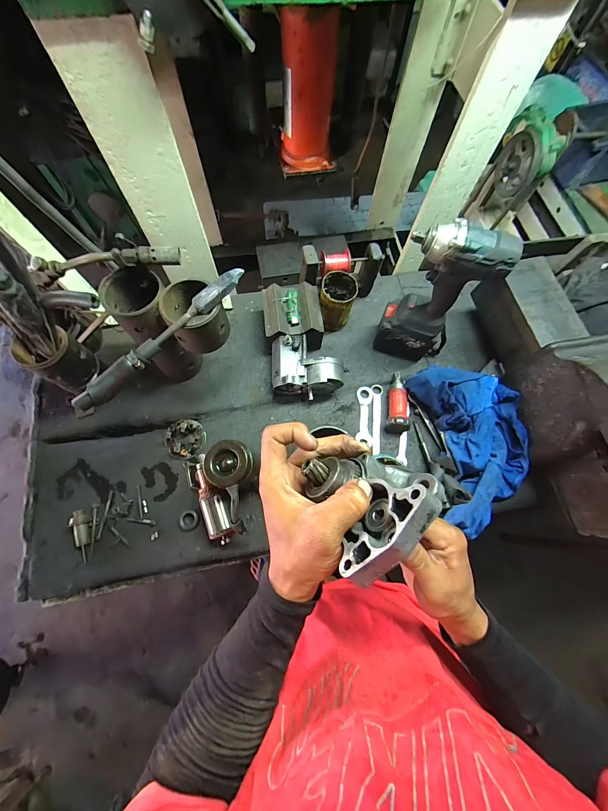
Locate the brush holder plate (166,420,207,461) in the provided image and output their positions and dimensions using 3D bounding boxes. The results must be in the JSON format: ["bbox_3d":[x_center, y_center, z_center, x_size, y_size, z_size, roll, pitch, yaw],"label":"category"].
[{"bbox_3d":[-0.238,0.067,0.584,0.073,0.033,0.078,1,72,-2],"label":"brush holder plate"}]

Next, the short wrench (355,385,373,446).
[{"bbox_3d":[0.129,0.022,0.620,0.032,0.011,0.124,4,72,-1],"label":"short wrench"}]

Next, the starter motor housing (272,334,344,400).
[{"bbox_3d":[0.007,-0.077,0.598,0.144,0.076,0.116,-2,72,-3],"label":"starter motor housing"}]

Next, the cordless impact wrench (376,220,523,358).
[{"bbox_3d":[0.236,-0.183,0.541,0.153,0.294,0.072,11,72,1],"label":"cordless impact wrench"}]

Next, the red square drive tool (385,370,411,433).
[{"bbox_3d":[0.203,-0.010,0.611,0.050,0.049,0.139,13,72,2],"label":"red square drive tool"}]

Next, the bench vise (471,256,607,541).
[{"bbox_3d":[0.475,-0.023,0.508,0.183,0.243,0.539,-6,58,-4],"label":"bench vise"}]

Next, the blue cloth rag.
[{"bbox_3d":[0.325,0.068,0.550,0.185,0.096,0.327,-10,73,-5],"label":"blue cloth rag"}]

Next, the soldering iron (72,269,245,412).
[{"bbox_3d":[-0.190,-0.095,0.399,0.025,0.029,0.280,42,75,11],"label":"soldering iron"}]

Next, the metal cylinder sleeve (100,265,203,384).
[{"bbox_3d":[-0.255,-0.132,0.527,0.085,0.216,0.098,-24,75,-10],"label":"metal cylinder sleeve"}]

